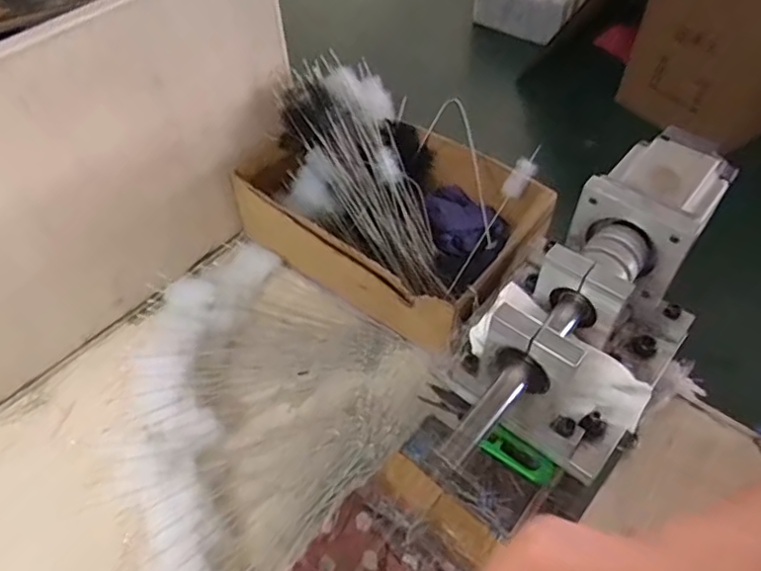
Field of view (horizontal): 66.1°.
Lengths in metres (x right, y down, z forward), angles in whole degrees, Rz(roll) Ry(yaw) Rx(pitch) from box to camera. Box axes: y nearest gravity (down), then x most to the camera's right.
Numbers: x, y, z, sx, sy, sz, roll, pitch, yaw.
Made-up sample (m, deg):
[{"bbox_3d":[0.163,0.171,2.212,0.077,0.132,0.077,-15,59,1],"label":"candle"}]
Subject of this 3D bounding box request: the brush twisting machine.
[{"bbox_3d":[0.161,0.028,0.445,0.120,0.140,0.318,36,58,26],"label":"brush twisting machine"}]

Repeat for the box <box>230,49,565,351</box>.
[{"bbox_3d":[0.009,-0.084,0.593,0.282,0.142,0.192,31,56,24],"label":"box"}]

